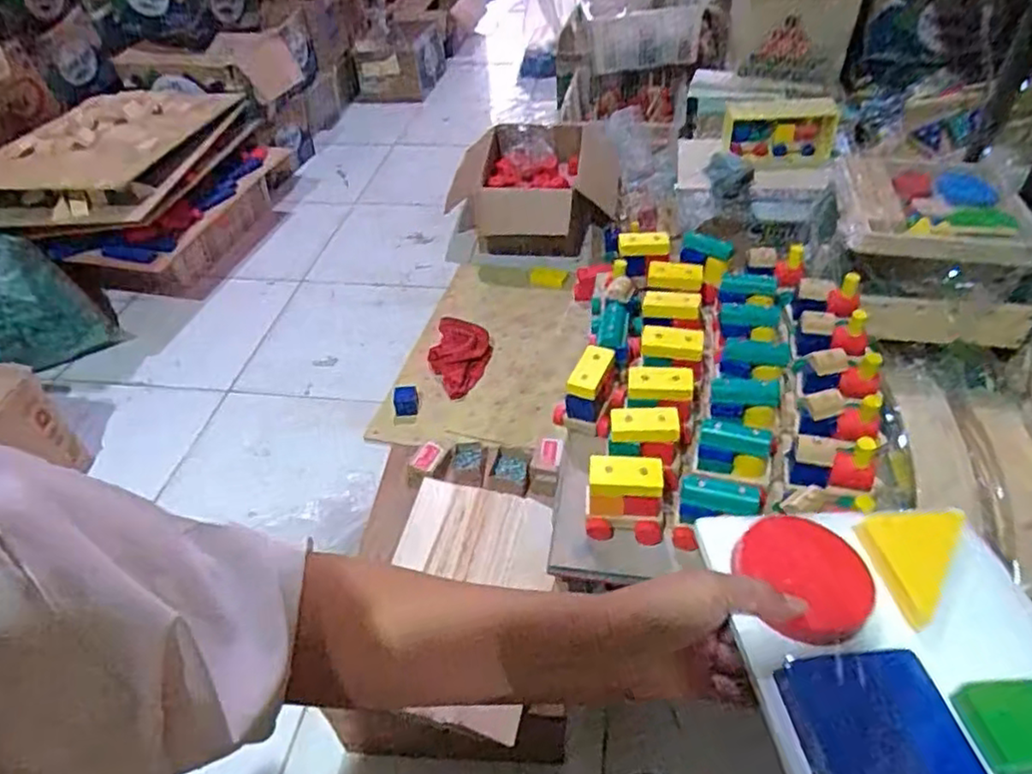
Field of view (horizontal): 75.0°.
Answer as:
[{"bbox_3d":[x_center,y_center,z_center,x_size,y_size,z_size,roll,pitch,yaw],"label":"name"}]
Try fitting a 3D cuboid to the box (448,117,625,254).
[{"bbox_3d":[0.051,-0.519,1.762,0.431,0.191,0.342,5,44,11],"label":"box"}]

